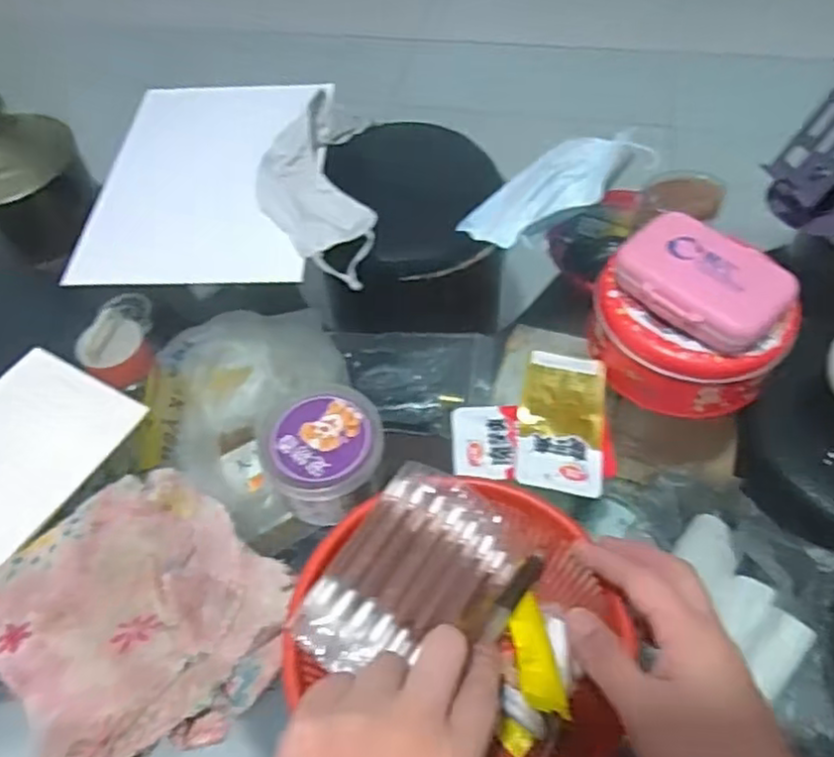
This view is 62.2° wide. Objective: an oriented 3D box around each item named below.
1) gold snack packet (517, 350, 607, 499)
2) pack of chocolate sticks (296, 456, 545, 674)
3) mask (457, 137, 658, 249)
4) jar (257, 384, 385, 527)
[{"bbox_3d":[0.102,0.029,0.487,0.059,0.019,0.107,7,54,8],"label":"gold snack packet"},{"bbox_3d":[0.000,0.107,0.356,0.087,0.051,0.104,28,60,21],"label":"pack of chocolate sticks"},{"bbox_3d":[0.132,-0.183,0.637,0.206,0.027,0.069,-33,59,-20],"label":"mask"},{"bbox_3d":[-0.061,0.049,0.451,0.075,0.044,0.075,-1,54,2],"label":"jar"}]

